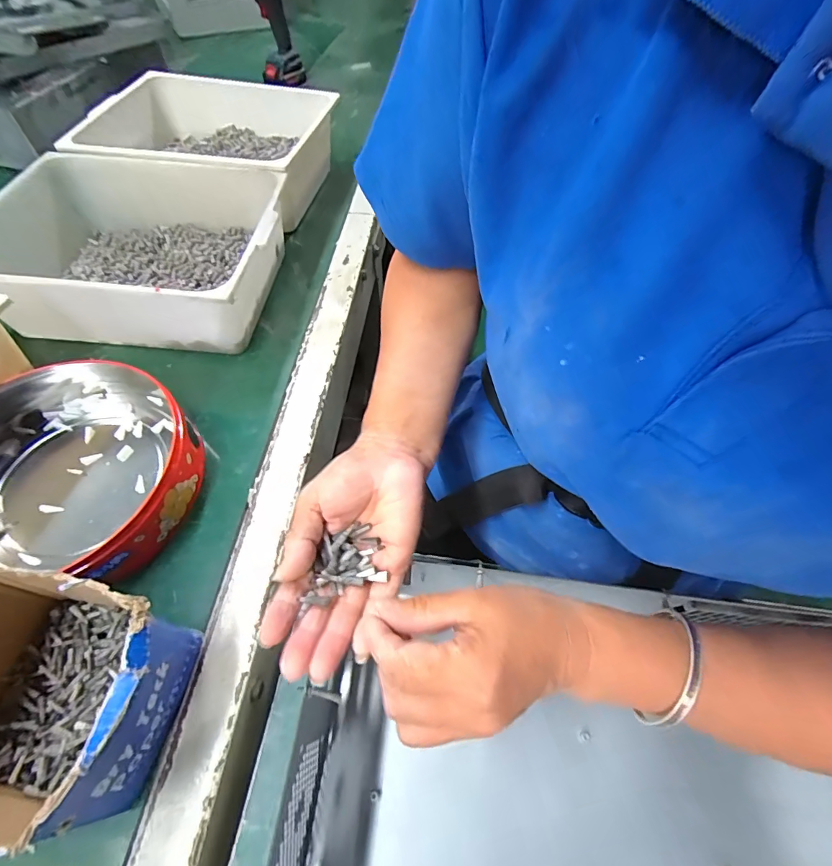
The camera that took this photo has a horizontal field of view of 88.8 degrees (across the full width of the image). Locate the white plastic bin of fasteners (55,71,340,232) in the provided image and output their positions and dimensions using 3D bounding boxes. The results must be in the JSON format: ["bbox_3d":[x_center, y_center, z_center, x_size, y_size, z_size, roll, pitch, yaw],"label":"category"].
[{"bbox_3d":[-0.347,-0.486,0.742,0.382,0.124,0.295,8,58,3],"label":"white plastic bin of fasteners"}]

